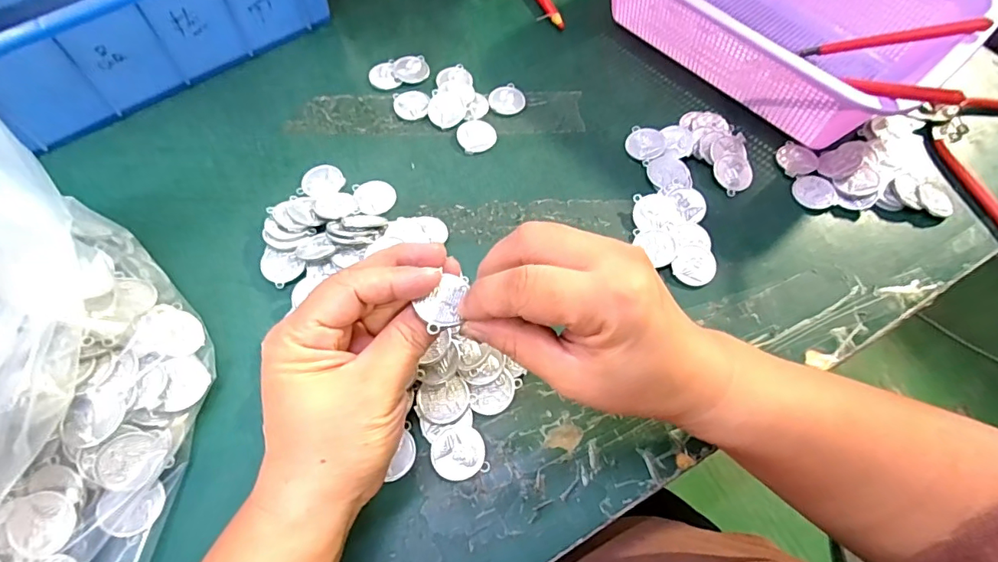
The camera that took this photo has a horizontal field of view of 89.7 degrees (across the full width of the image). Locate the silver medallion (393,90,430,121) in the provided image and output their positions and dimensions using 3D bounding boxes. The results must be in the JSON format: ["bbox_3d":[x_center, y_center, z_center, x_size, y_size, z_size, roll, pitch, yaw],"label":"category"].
[{"bbox_3d":[-0.070,-0.143,0.404,0.028,0.004,0.032,-14,64,1],"label":"silver medallion"}]

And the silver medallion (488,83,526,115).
[{"bbox_3d":[0.006,-0.148,0.406,0.029,0.004,0.029,1,63,-1],"label":"silver medallion"}]

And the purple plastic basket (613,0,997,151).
[{"bbox_3d":[0.221,-0.218,0.406,0.185,0.078,0.256,-38,70,-19],"label":"purple plastic basket"}]

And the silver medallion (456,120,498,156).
[{"bbox_3d":[-0.017,-0.112,0.389,0.029,0.005,0.030,-12,64,-7],"label":"silver medallion"}]

